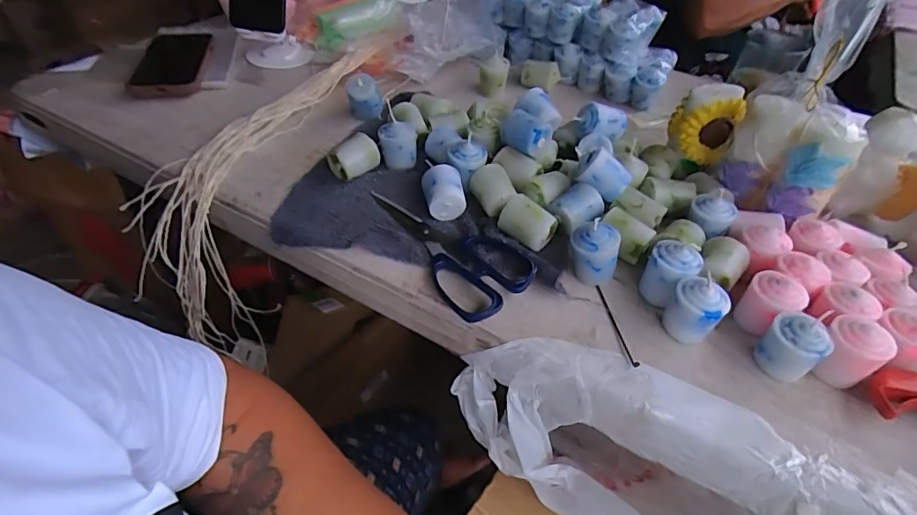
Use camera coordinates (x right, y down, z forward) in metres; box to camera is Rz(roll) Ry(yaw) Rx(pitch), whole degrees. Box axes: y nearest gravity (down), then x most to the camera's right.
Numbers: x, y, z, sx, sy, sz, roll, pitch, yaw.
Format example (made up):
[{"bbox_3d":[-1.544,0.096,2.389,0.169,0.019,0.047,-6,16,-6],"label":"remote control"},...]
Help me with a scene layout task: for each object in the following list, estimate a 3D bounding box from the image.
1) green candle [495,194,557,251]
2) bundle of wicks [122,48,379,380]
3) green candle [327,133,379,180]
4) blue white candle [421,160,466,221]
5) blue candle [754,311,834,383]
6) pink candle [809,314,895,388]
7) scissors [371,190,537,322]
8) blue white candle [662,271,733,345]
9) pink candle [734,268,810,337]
[{"bbox_3d":[0.060,-0.031,0.438,0.045,0.028,0.032,34,53,28],"label":"green candle"},{"bbox_3d":[-0.240,-0.081,0.643,0.102,0.242,0.410,15,46,12],"label":"bundle of wicks"},{"bbox_3d":[-0.107,-0.102,0.499,0.046,0.034,0.032,-34,55,-31],"label":"green candle"},{"bbox_3d":[-0.015,-0.063,0.465,0.036,0.035,0.040,-9,46,-12],"label":"blue white candle"},{"bbox_3d":[0.238,0.063,0.349,0.035,0.047,0.032,1,45,-1],"label":"blue candle"},{"bbox_3d":[0.275,0.065,0.349,0.041,0.042,0.035,9,45,6],"label":"pink candle"},{"bbox_3d":[-0.003,-0.018,0.439,0.078,0.014,0.178,-20,49,-21],"label":"scissors"},{"bbox_3d":[0.179,0.040,0.372,0.031,0.045,0.036,-31,53,-29],"label":"blue white candle"},{"bbox_3d":[0.236,0.038,0.376,0.035,0.044,0.038,-31,54,-29],"label":"pink candle"}]

